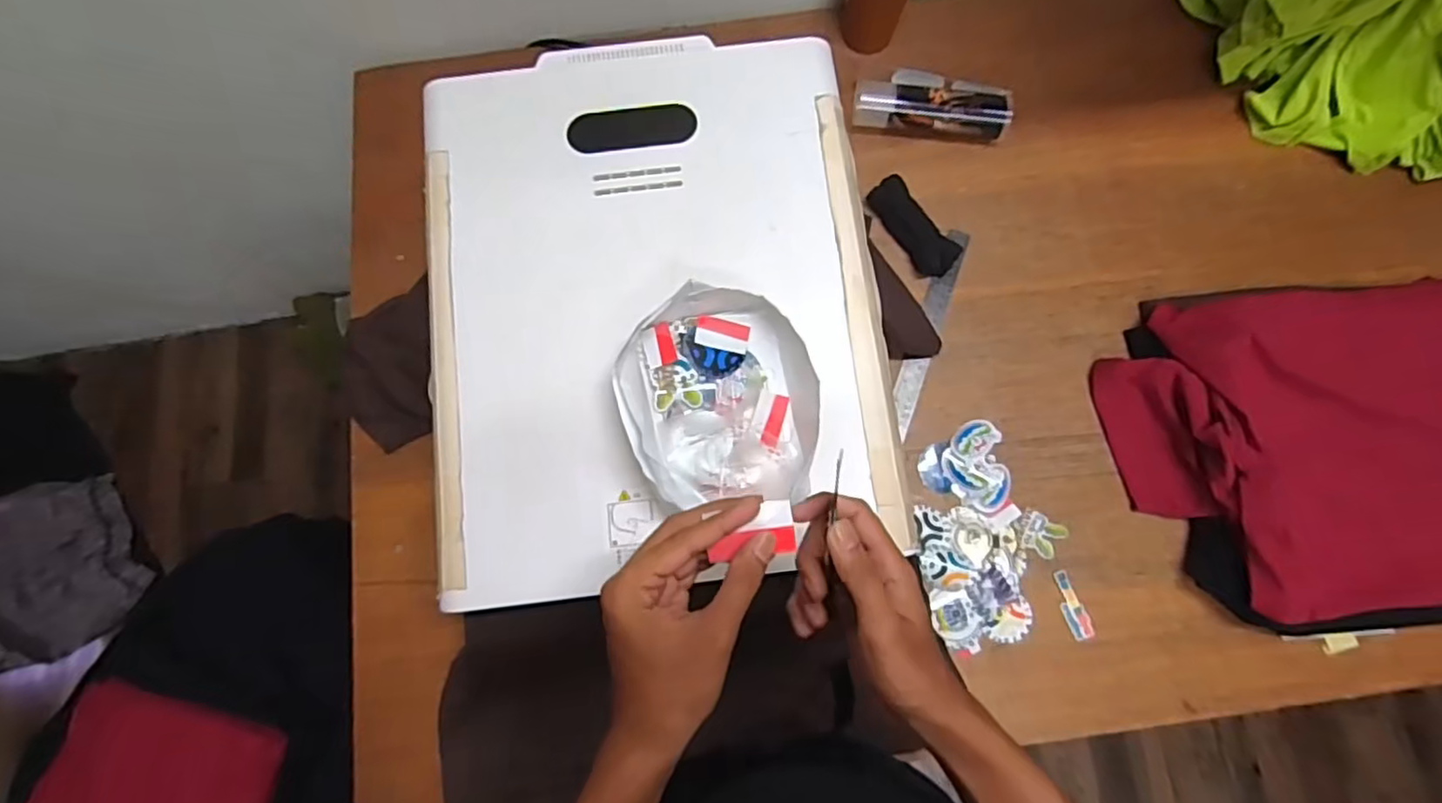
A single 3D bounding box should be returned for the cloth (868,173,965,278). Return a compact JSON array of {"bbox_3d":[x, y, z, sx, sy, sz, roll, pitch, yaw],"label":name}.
[{"bbox_3d":[0.227,-0.207,0.767,0.050,0.031,0.128,-32,78,-7],"label":"cloth"}]

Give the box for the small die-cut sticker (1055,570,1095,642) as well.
[{"bbox_3d":[0.372,0.217,0.697,0.025,0.004,0.073,-20,81,-2],"label":"small die-cut sticker"}]

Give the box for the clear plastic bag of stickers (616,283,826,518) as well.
[{"bbox_3d":[0.001,-0.001,0.545,0.160,0.048,0.189,-19,77,-4],"label":"clear plastic bag of stickers"}]

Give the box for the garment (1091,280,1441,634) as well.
[{"bbox_3d":[0.710,0.050,0.701,0.577,0.091,0.351,-2,76,0],"label":"garment"}]

